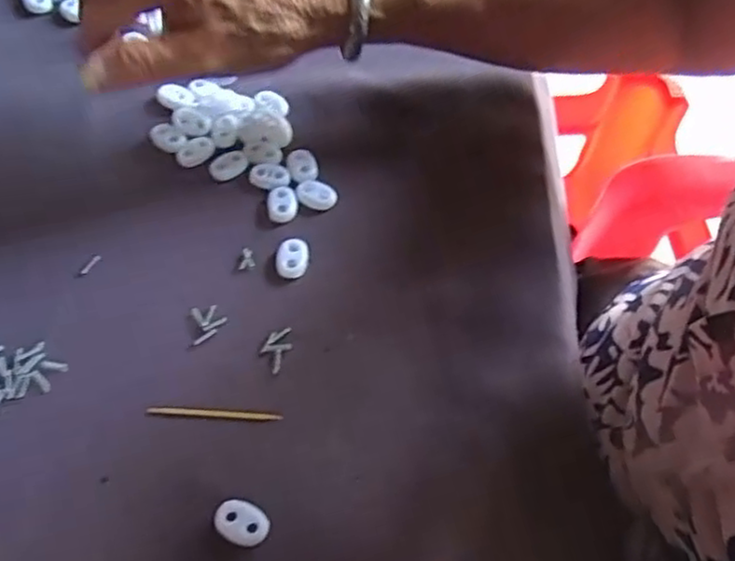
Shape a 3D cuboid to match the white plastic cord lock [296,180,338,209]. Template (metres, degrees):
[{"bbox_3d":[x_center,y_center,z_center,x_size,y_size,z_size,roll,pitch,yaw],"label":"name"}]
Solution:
[{"bbox_3d":[-0.028,-0.048,0.383,0.022,0.005,0.015,20,59,10],"label":"white plastic cord lock"}]

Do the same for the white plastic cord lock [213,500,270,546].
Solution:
[{"bbox_3d":[-0.053,0.101,0.288,0.023,0.004,0.015,17,59,8],"label":"white plastic cord lock"}]

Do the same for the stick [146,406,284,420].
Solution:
[{"bbox_3d":[-0.070,0.060,0.316,0.061,0.004,0.004,4,58,0],"label":"stick"}]

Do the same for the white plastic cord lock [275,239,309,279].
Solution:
[{"bbox_3d":[-0.039,-0.011,0.360,0.016,0.008,0.021,3,58,-1],"label":"white plastic cord lock"}]

